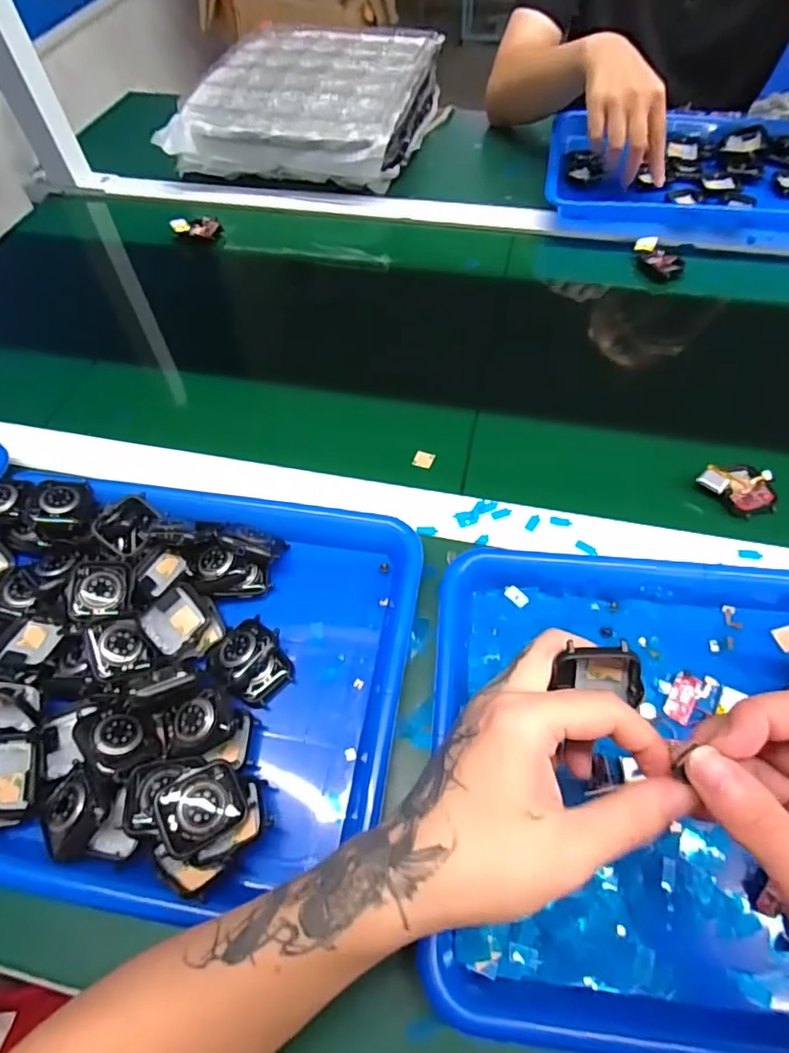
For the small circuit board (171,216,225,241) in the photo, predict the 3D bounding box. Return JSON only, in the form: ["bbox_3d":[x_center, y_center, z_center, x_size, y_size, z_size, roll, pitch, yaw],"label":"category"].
[{"bbox_3d":[-0.236,-0.358,0.664,0.057,0.020,0.017,-3,56,-16],"label":"small circuit board"}]

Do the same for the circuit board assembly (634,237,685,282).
[{"bbox_3d":[0.287,-0.291,0.600,0.038,0.017,0.063,-18,58,-10],"label":"circuit board assembly"}]

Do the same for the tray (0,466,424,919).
[{"bbox_3d":[-0.162,0.081,0.353,0.336,0.042,0.256,6,58,6],"label":"tray"}]

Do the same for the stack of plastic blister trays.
[{"bbox_3d":[-0.101,-0.566,0.751,0.283,0.085,0.322,14,59,11],"label":"stack of plastic blister trays"}]

